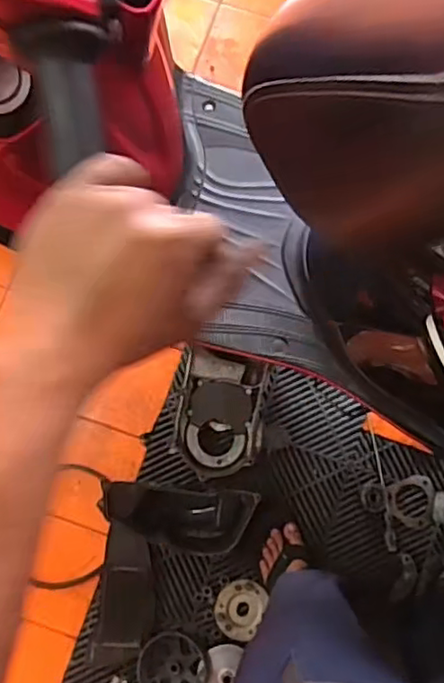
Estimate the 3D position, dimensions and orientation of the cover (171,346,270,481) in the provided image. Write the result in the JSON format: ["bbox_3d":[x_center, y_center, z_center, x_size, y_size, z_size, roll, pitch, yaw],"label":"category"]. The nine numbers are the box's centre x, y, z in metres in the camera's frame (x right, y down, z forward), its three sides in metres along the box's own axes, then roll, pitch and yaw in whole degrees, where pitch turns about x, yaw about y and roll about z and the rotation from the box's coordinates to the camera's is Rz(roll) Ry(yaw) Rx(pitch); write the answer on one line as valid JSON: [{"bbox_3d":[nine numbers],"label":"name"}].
[{"bbox_3d":[-0.003,0.147,1.244,0.172,0.054,0.246,8,80,2],"label":"cover"}]

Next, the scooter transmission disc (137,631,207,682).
[{"bbox_3d":[-0.095,0.624,1.174,0.123,0.022,0.133,0,80,1],"label":"scooter transmission disc"}]

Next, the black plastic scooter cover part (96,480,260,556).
[{"bbox_3d":[-0.080,0.339,1.188,0.289,0.087,0.127,4,80,2],"label":"black plastic scooter cover part"}]

